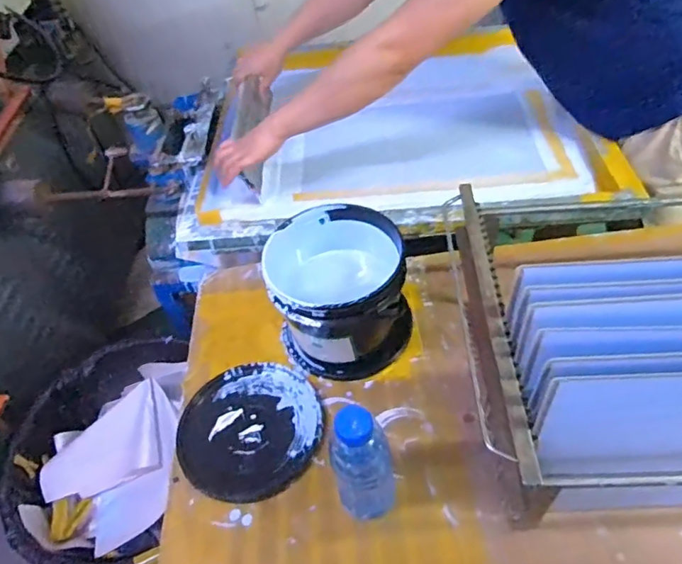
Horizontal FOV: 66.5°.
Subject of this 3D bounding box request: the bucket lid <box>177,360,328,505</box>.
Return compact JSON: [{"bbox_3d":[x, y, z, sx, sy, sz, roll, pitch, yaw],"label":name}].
[{"bbox_3d":[-0.134,0.213,0.771,0.207,0.012,0.210,-3,49,4],"label":"bucket lid"}]

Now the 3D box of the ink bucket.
[{"bbox_3d":[-0.005,0.014,0.805,0.192,0.183,0.196,-3,49,4],"label":"ink bucket"}]

